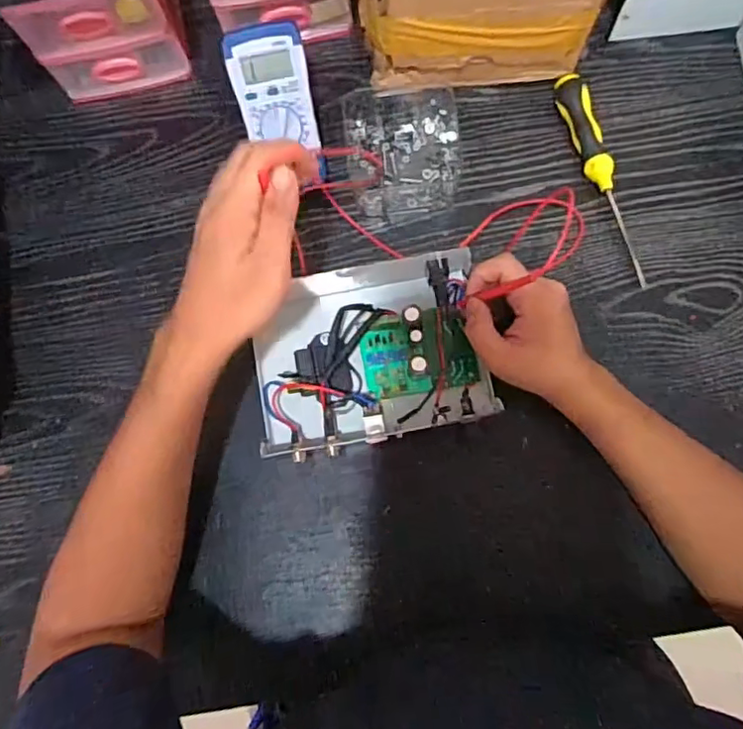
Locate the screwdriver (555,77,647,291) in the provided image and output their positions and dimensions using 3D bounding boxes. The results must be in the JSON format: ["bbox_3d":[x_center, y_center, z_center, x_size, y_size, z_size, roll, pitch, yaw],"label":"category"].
[{"bbox_3d":[0.215,-0.175,0.541,0.026,0.026,0.208,-16,78,0],"label":"screwdriver"}]

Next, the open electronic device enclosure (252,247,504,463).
[{"bbox_3d":[-0.005,-0.014,0.520,0.201,0.059,0.163,-13,78,-2],"label":"open electronic device enclosure"}]

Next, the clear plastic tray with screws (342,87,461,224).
[{"bbox_3d":[0.032,-0.207,0.565,0.107,0.019,0.130,-7,79,2],"label":"clear plastic tray with screws"}]

